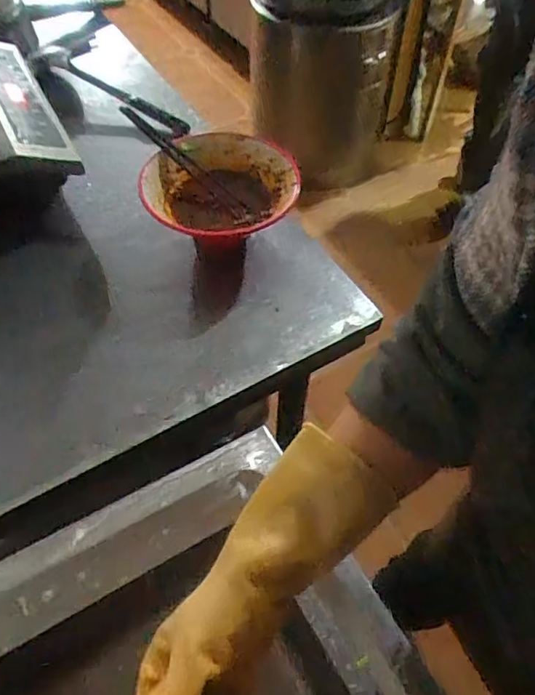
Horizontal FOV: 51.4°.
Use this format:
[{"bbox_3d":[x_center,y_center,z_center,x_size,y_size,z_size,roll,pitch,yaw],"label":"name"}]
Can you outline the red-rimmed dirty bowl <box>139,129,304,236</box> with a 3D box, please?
[{"bbox_3d":[-0.064,-0.195,0.738,0.186,0.087,0.174,1,55,-1],"label":"red-rimmed dirty bowl"}]

